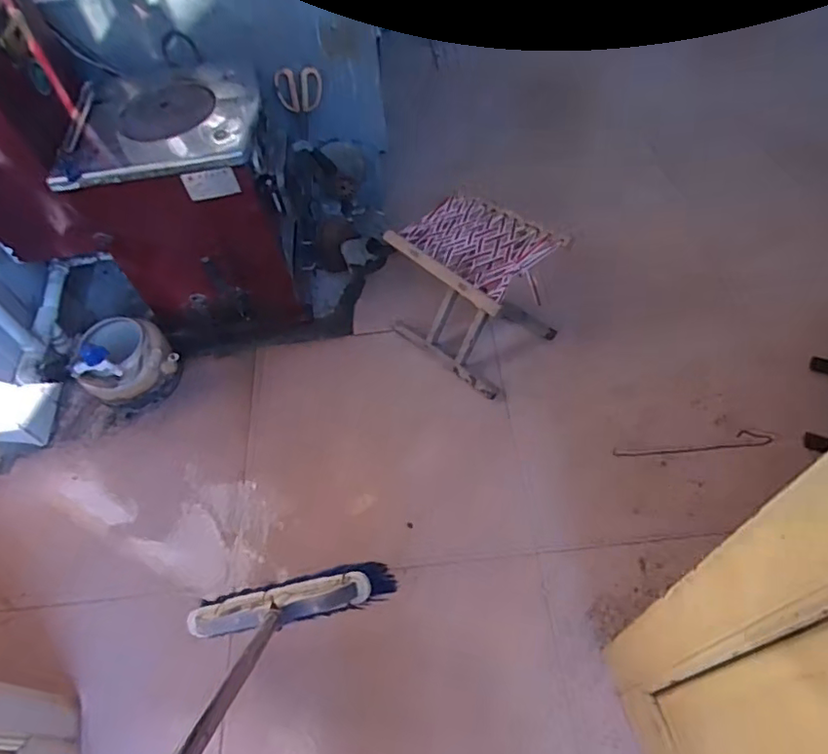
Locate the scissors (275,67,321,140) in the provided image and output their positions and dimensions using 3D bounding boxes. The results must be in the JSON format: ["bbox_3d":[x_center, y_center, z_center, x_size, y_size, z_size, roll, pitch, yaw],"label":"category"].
[{"bbox_3d":[-0.280,-0.681,1.449,0.111,0.167,0.015,-6,43,-2],"label":"scissors"}]

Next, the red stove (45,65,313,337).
[{"bbox_3d":[-0.518,-0.429,1.411,0.396,0.505,0.417,-9,56,-3],"label":"red stove"}]

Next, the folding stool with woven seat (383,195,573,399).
[{"bbox_3d":[0.135,-0.196,1.358,0.314,0.315,0.246,36,64,24],"label":"folding stool with woven seat"}]

